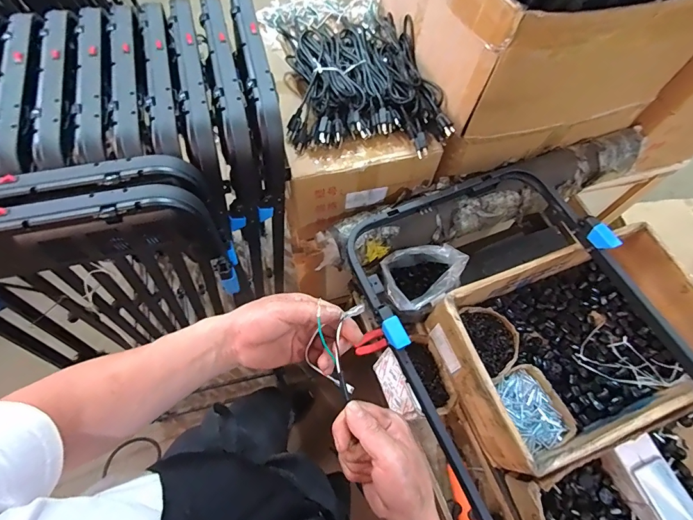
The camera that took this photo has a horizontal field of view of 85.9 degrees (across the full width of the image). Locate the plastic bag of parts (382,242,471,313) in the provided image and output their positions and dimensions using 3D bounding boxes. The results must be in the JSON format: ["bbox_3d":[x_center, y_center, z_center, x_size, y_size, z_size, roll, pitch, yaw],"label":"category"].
[{"bbox_3d":[0.175,0.044,0.858,0.179,0.128,0.133,-18,66,-10],"label":"plastic bag of parts"}]

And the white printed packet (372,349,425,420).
[{"bbox_3d":[0.104,0.266,0.790,0.010,0.081,0.144,-1,58,-40],"label":"white printed packet"}]

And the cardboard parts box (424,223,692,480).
[{"bbox_3d":[0.489,0.176,0.796,0.527,0.167,0.351,-20,66,-11],"label":"cardboard parts box"}]

